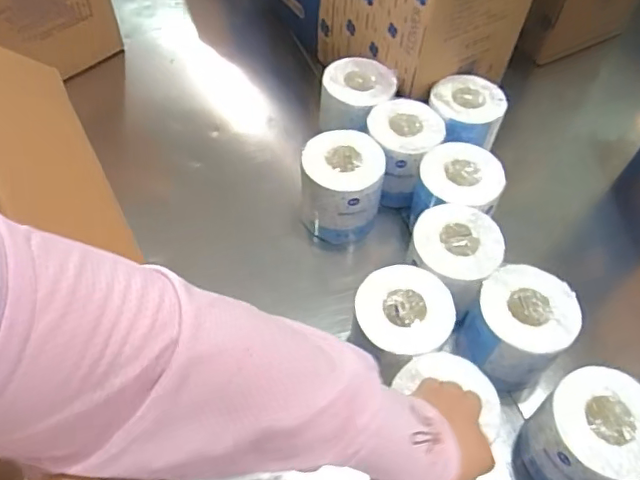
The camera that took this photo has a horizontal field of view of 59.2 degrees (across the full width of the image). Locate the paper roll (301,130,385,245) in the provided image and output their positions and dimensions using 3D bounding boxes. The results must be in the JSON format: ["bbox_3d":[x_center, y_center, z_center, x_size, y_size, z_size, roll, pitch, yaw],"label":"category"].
[{"bbox_3d":[0.028,-0.067,0.733,0.097,0.115,0.099,1,55,-2],"label":"paper roll"}]

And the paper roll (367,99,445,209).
[{"bbox_3d":[0.116,-0.120,0.765,0.090,0.096,0.111,-9,56,-9],"label":"paper roll"}]

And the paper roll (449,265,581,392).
[{"bbox_3d":[0.209,0.098,0.613,0.103,0.105,0.095,1,55,-2],"label":"paper roll"}]

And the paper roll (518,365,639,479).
[{"bbox_3d":[0.257,0.193,0.545,0.103,0.106,0.094,1,55,-2],"label":"paper roll"}]

